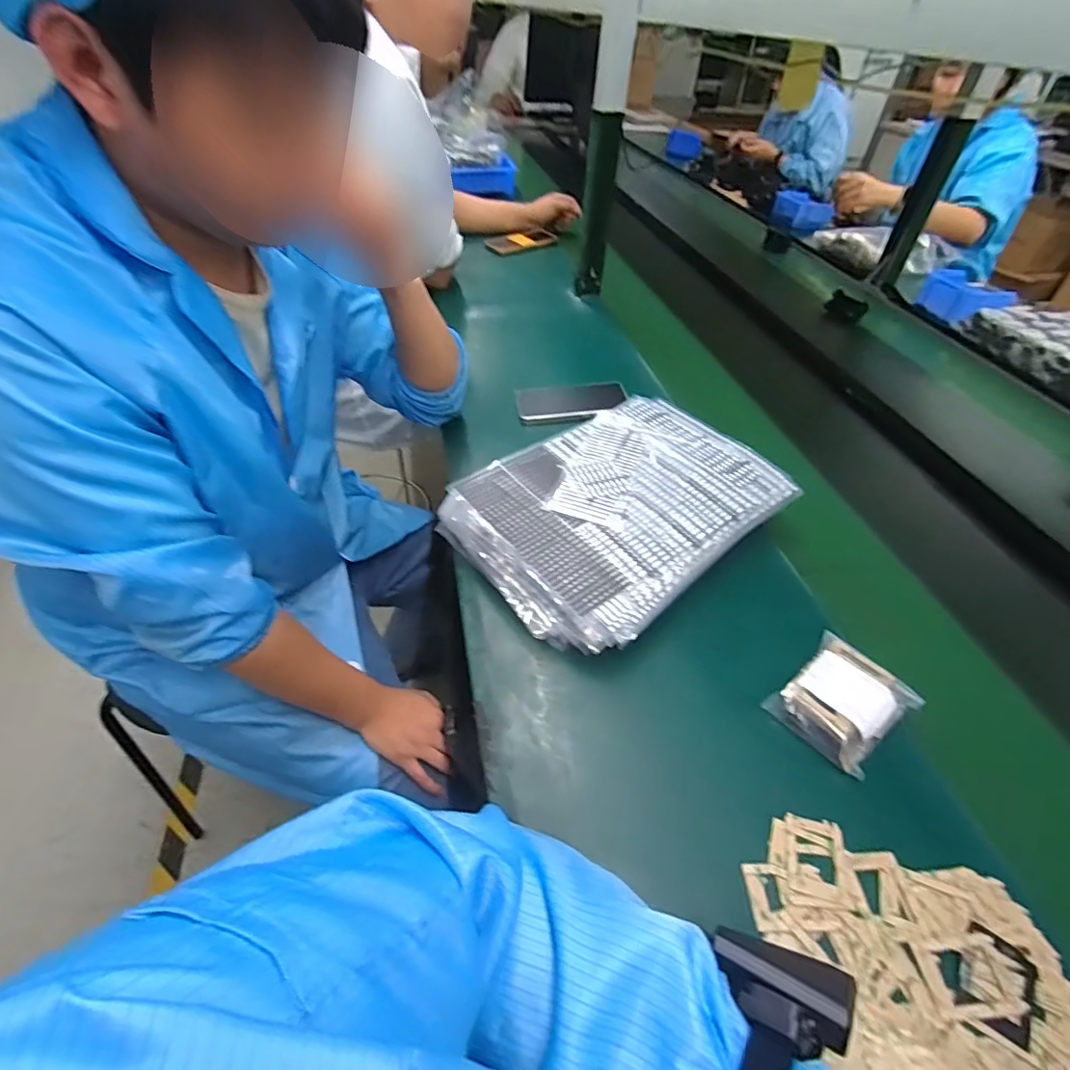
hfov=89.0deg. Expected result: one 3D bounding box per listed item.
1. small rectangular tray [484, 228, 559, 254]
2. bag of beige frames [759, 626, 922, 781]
[{"bbox_3d":[-0.032,-0.683,1.265,0.165,0.019,0.071,-23,56,-25],"label":"small rectangular tray"},{"bbox_3d":[0.265,0.144,0.469,0.104,0.032,0.083,-30,54,-30],"label":"bag of beige frames"}]

